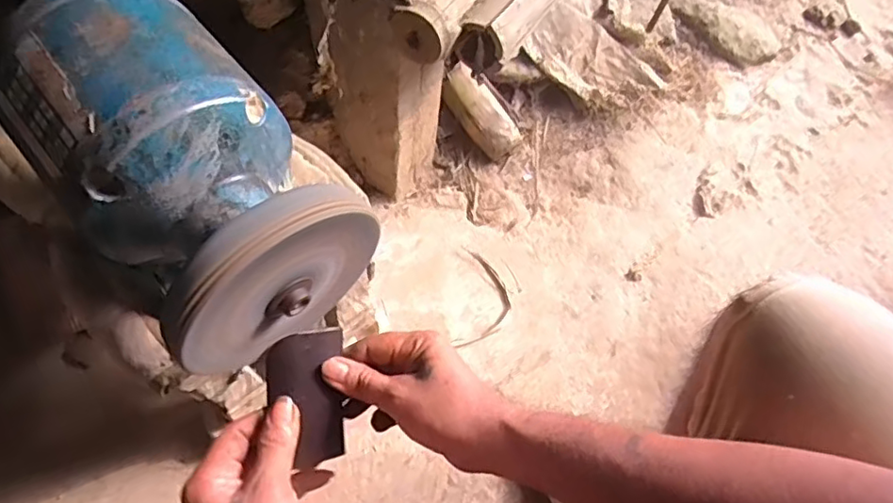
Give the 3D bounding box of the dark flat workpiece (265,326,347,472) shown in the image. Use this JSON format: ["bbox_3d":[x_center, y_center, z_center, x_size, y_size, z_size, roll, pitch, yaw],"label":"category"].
[{"bbox_3d":[-0.097,0.104,0.416,0.050,0.012,0.098,-1,100,-14],"label":"dark flat workpiece"}]

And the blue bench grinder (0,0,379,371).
[{"bbox_3d":[-0.167,-0.054,0.383,0.143,0.124,0.224,-39,69,-19],"label":"blue bench grinder"}]

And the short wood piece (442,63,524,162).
[{"bbox_3d":[0.061,-0.236,0.992,0.078,0.052,0.162,-42,98,-20],"label":"short wood piece"}]

